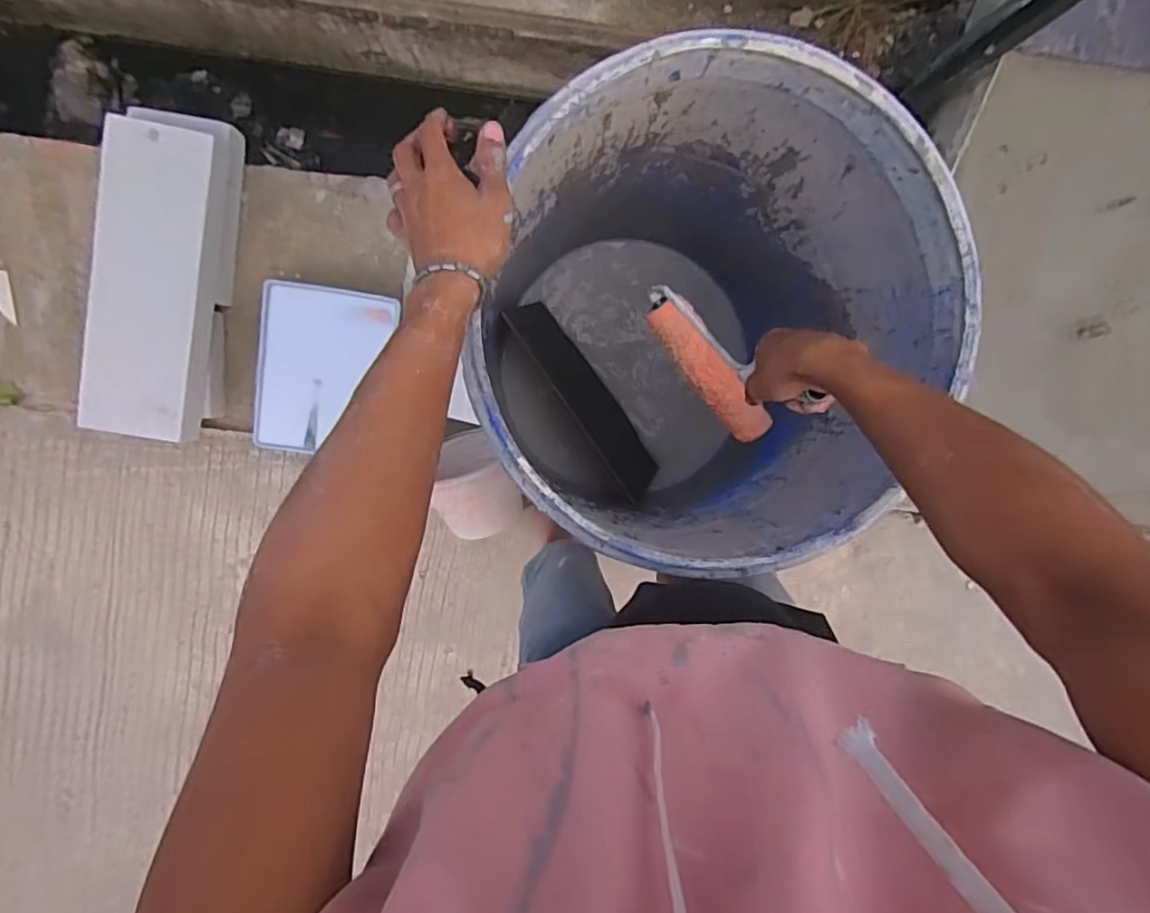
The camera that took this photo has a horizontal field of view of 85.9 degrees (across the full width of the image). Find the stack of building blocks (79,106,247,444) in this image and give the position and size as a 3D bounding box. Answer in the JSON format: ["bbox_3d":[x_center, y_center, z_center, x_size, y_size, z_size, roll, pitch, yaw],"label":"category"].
[{"bbox_3d":[-0.831,-0.354,1.252,0.218,0.166,0.616,8,98,-4],"label":"stack of building blocks"}]

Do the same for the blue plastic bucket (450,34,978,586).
[{"bbox_3d":[0.119,-0.150,0.855,0.468,0.680,0.504,0,98,-3],"label":"blue plastic bucket"}]

